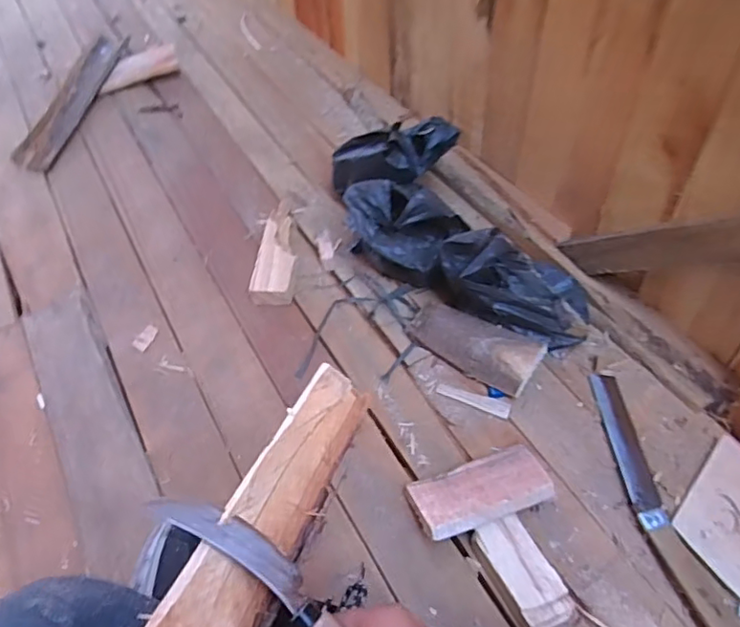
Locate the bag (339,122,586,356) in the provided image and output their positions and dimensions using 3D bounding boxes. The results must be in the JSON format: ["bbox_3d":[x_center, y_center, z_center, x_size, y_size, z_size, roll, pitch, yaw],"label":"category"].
[{"bbox_3d":[0.114,-0.110,0.871,0.205,0.160,0.450,-30,57,-23],"label":"bag"}]

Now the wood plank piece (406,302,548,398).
[{"bbox_3d":[0.138,0.042,0.798,0.177,0.016,0.084,23,65,28],"label":"wood plank piece"}]

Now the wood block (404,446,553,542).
[{"bbox_3d":[0.122,0.198,0.659,0.149,0.023,0.086,-17,27,-13],"label":"wood block"}]

